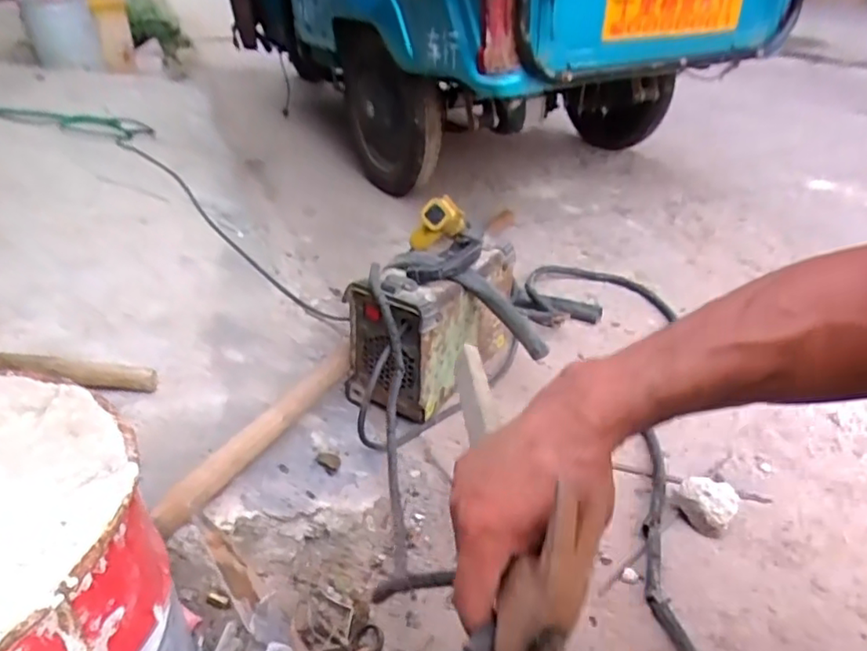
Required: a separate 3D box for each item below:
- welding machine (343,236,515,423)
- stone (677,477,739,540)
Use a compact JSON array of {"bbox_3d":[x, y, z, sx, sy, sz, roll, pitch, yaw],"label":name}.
[{"bbox_3d":[0.011,-0.002,0.919,0.282,0.209,0.143,-26,40,-34],"label":"welding machine"},{"bbox_3d":[0.322,0.210,0.722,0.066,0.043,0.057,22,39,31],"label":"stone"}]

